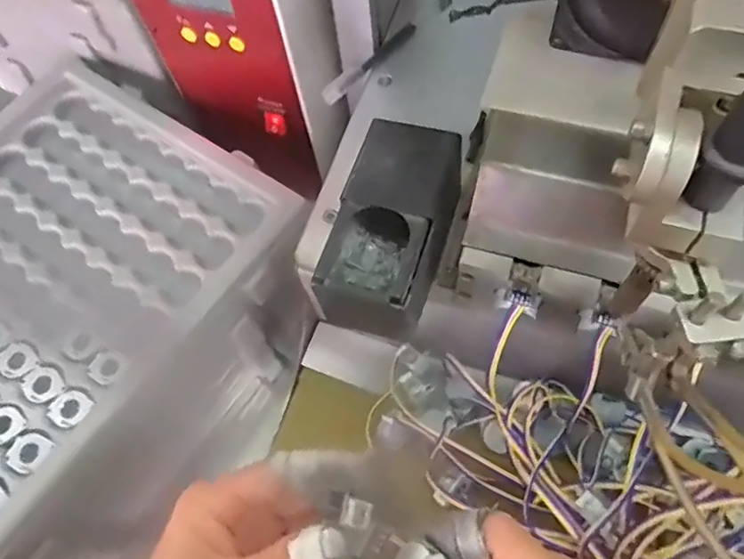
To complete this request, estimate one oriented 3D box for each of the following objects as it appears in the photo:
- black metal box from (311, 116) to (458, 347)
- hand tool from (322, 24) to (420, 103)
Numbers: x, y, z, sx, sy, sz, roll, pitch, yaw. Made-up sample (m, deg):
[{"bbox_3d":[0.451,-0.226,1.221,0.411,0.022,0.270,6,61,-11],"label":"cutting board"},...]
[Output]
[{"bbox_3d":[0.010,-0.028,0.341,0.062,0.064,0.115,14,67,12],"label":"black metal box"},{"bbox_3d":[-0.002,-0.166,0.447,0.013,0.007,0.096,38,74,20],"label":"hand tool"}]

